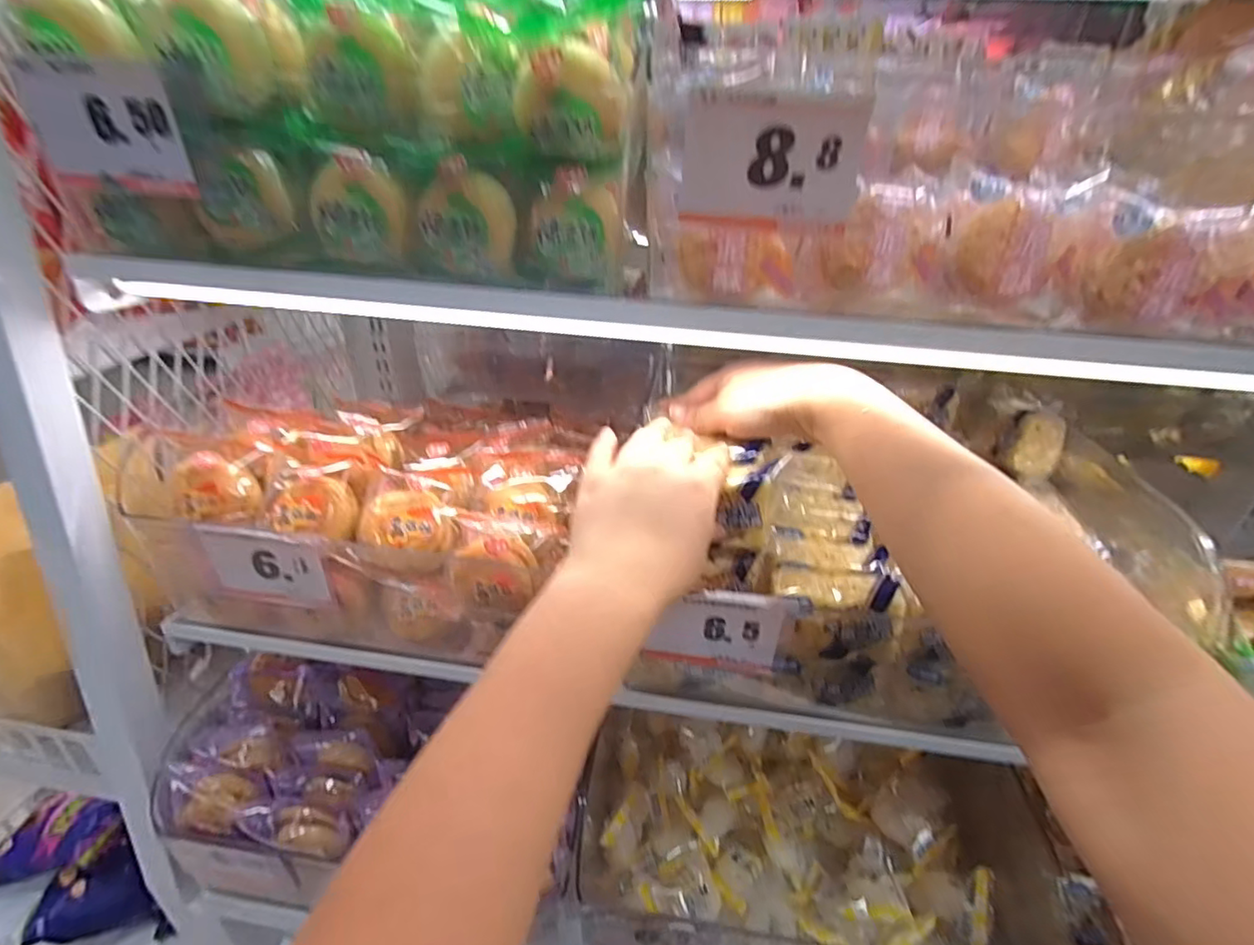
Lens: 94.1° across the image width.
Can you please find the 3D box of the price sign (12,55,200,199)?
[{"bbox_3d":[-0.266,-0.177,0.301,0.073,0.057,0.004,4,35,-1],"label":"price sign"}]

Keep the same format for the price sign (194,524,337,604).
[{"bbox_3d":[-0.238,0.062,0.385,0.084,0.060,0.004,5,33,5],"label":"price sign"}]

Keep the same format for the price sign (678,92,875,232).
[{"bbox_3d":[0.067,-0.143,0.270,0.083,0.054,0.010,6,30,1],"label":"price sign"}]

